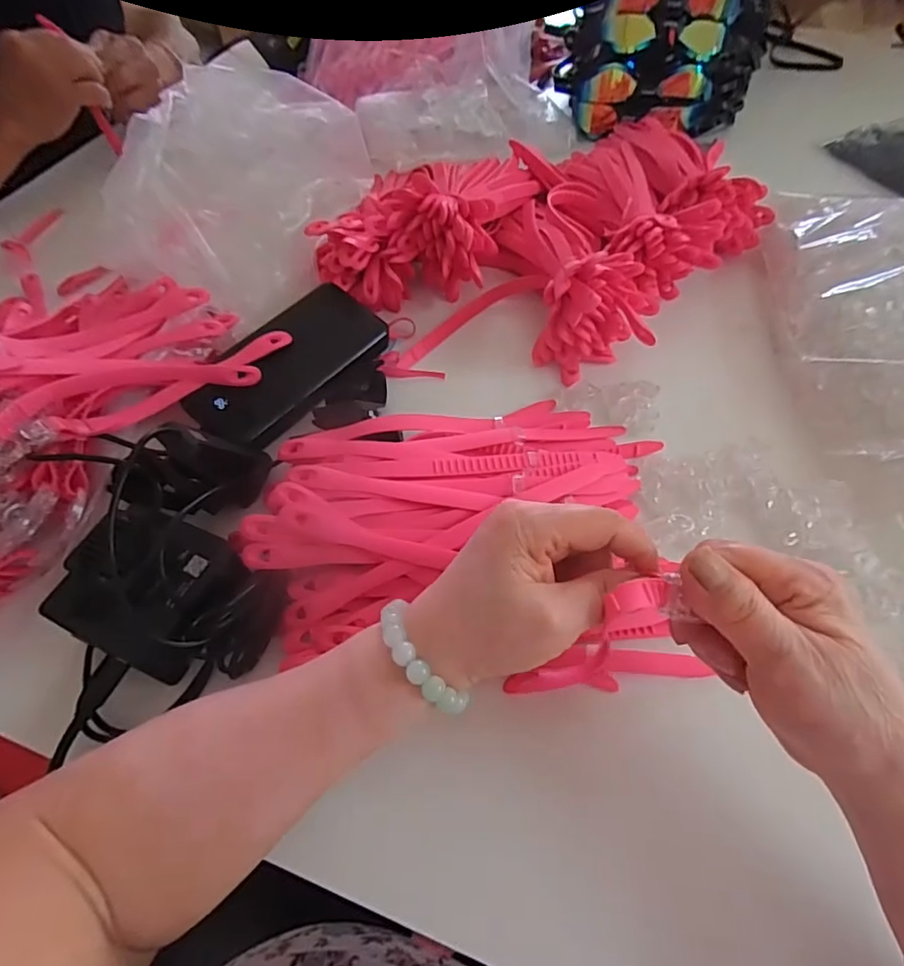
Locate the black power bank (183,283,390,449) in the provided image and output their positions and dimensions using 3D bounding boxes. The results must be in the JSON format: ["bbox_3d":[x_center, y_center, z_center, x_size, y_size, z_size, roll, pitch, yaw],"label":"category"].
[{"bbox_3d":[-0.121,-0.090,0.413,0.073,0.016,0.152,42,68,3],"label":"black power bank"}]

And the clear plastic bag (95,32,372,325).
[{"bbox_3d":[-0.169,-0.241,0.457,0.154,0.137,0.186,22,60,15],"label":"clear plastic bag"}]

